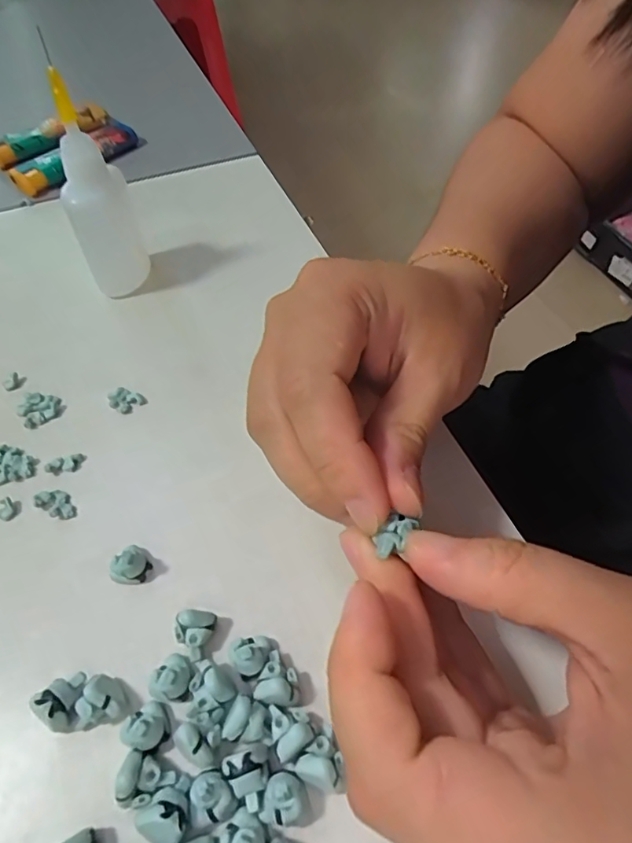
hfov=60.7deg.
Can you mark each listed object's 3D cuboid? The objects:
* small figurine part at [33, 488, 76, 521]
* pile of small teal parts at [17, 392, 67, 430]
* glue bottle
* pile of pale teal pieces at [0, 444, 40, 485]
[{"bbox_3d":[-0.092,0.029,0.191,0.016,0.004,0.009,25,58,18],"label":"small figurine part"},{"bbox_3d":[-0.111,-0.006,0.217,0.016,0.004,0.015,-30,58,-19],"label":"pile of small teal parts"},{"bbox_3d":[-0.094,-0.100,0.229,0.025,0.089,0.027,-17,55,-11],"label":"glue bottle"},{"bbox_3d":[-0.114,0.016,0.201,0.019,0.004,0.015,23,58,17],"label":"pile of pale teal pieces"}]

